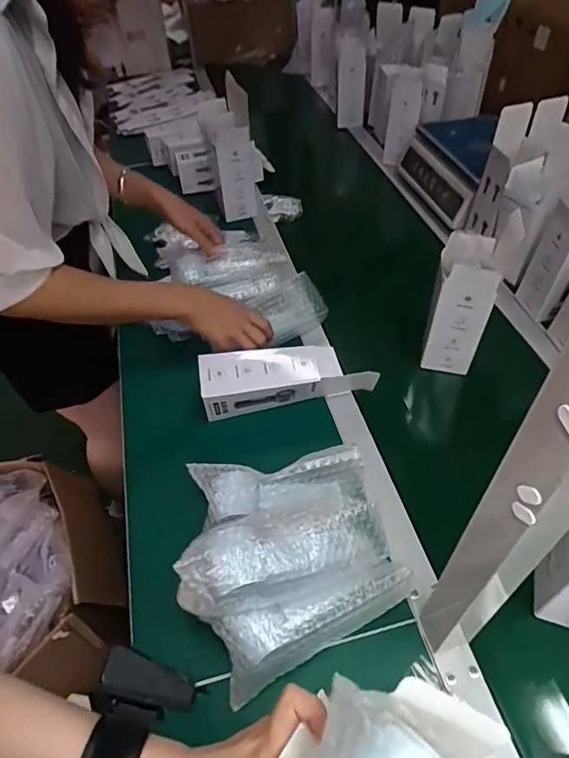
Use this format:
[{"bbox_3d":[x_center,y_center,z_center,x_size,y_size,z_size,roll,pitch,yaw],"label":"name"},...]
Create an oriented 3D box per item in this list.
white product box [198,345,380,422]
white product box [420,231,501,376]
[{"bbox_3d":[0.004,-0.003,0.717,0.238,0.077,0.066,-10,48,-4],"label":"white product box"},{"bbox_3d":[0.254,-0.110,0.726,0.074,0.195,0.086,10,50,14],"label":"white product box"}]

